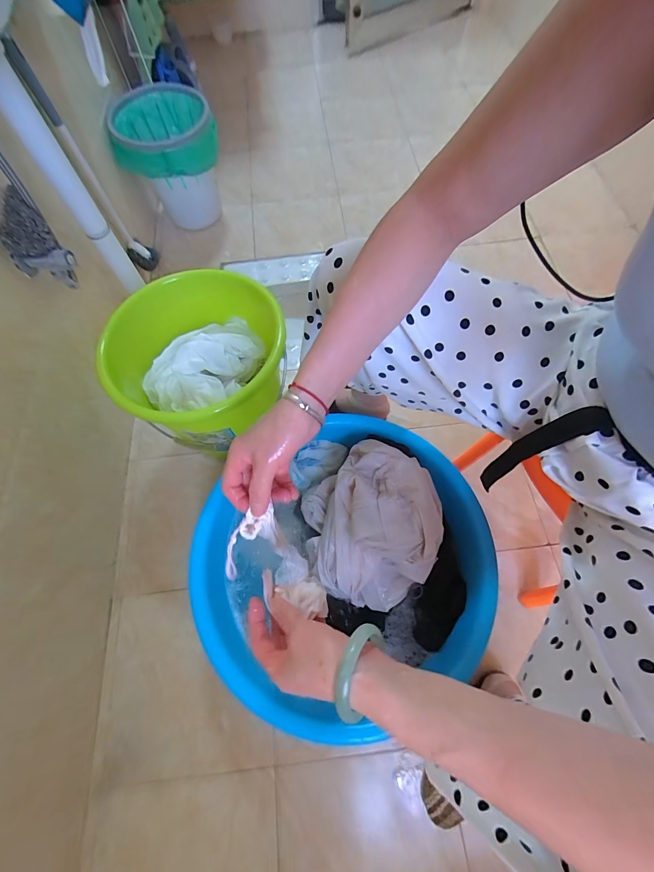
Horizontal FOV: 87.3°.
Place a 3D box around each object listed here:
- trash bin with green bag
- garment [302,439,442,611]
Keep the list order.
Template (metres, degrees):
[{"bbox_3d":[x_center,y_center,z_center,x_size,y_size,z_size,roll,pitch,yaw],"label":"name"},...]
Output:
[{"bbox_3d":[-0.434,-0.777,1.006,0.243,0.299,0.244,-15,69,-5],"label":"trash bin with green bag"},{"bbox_3d":[0.062,0.146,0.566,0.194,0.150,0.247,-17,69,-6],"label":"garment"}]

